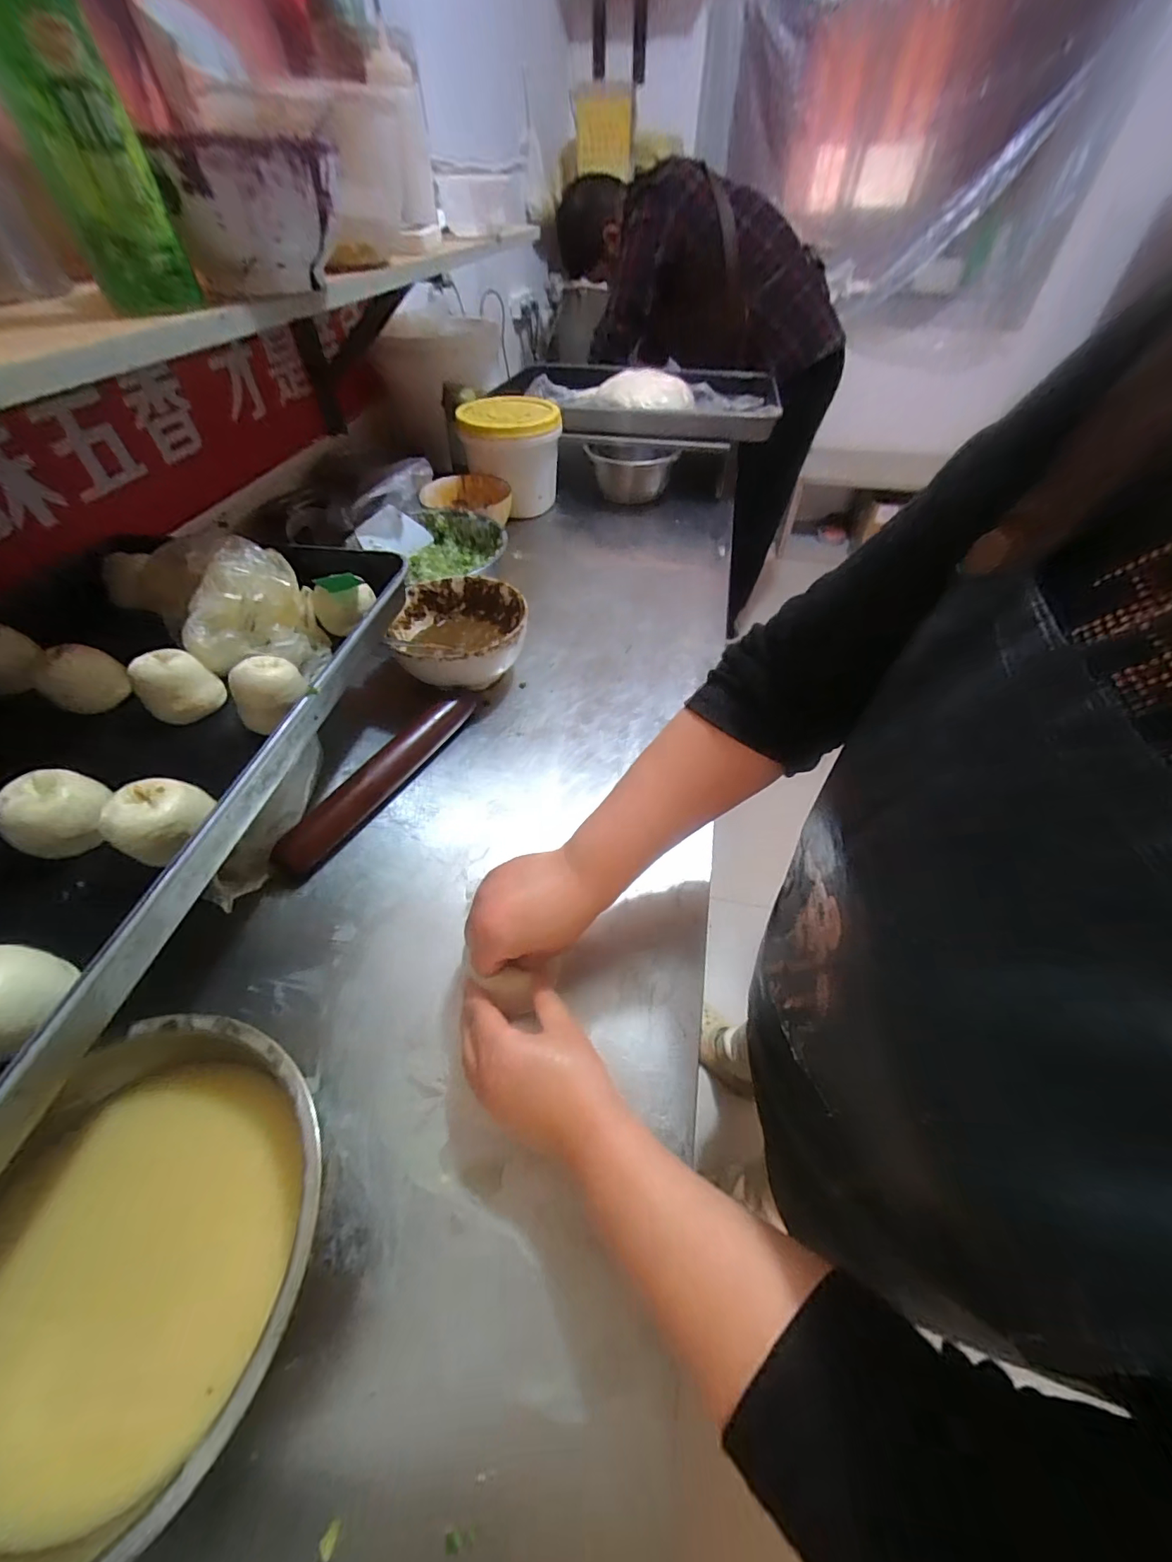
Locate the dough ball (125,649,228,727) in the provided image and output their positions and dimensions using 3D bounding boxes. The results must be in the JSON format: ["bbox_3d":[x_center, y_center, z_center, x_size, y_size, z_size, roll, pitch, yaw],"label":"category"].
[{"bbox_3d":[-0.361,-0.087,0.448,0.052,0.048,0.062,34,58,26],"label":"dough ball"}]

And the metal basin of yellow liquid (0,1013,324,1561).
[{"bbox_3d":[-0.252,0.257,0.277,0.221,0.077,0.209,1,50,-1],"label":"metal basin of yellow liquid"}]

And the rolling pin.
[{"bbox_3d":[-0.211,-0.006,0.528,0.033,0.036,0.252,29,55,20],"label":"rolling pin"}]

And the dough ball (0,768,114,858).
[{"bbox_3d":[-0.373,0.020,0.361,0.057,0.047,0.054,-17,52,-13],"label":"dough ball"}]

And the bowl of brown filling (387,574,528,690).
[{"bbox_3d":[-0.156,-0.177,0.639,0.161,0.083,0.175,1,50,-1],"label":"bowl of brown filling"}]

